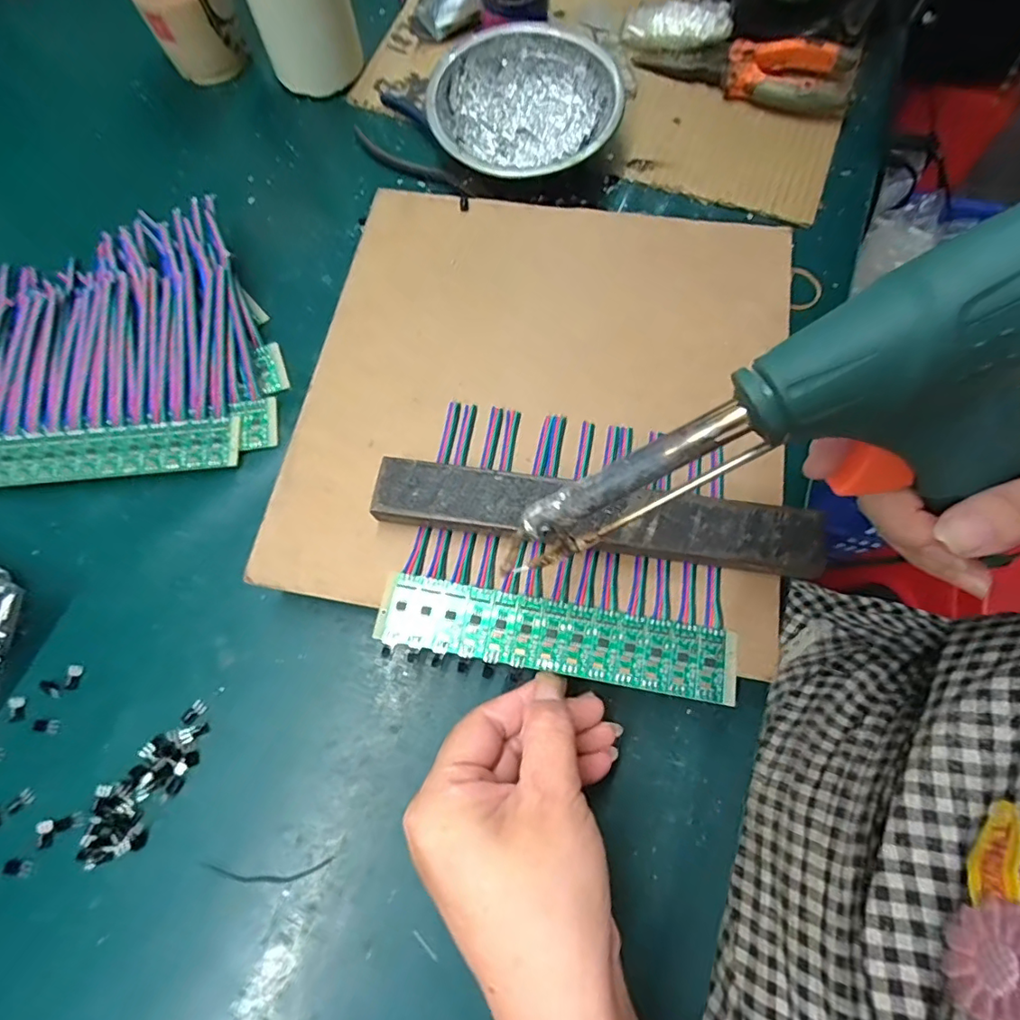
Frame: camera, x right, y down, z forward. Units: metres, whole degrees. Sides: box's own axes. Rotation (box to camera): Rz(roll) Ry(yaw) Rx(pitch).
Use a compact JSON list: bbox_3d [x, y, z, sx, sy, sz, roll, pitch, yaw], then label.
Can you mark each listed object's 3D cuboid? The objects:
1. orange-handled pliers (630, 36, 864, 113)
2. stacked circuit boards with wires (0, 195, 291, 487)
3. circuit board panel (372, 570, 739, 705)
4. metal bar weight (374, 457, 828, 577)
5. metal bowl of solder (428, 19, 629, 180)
[{"bbox_3d":[0.177,-0.327,0.401,0.154,0.023,0.050,7,70,2],"label":"orange-handled pliers"},{"bbox_3d":[-0.240,-0.101,0.332,0.181,0.034,0.172,-8,71,-3],"label":"stacked circuit boards with wires"},{"bbox_3d":[0.021,0.059,0.250,0.163,0.004,0.033,10,71,5],"label":"circuit board panel"},{"bbox_3d":[0.039,0.004,0.259,0.206,0.023,0.031,9,70,2],"label":"metal bar weight"},{"bbox_3d":[0.010,-0.269,0.368,0.122,0.041,0.121,0,70,-1],"label":"metal bowl of solder"}]

